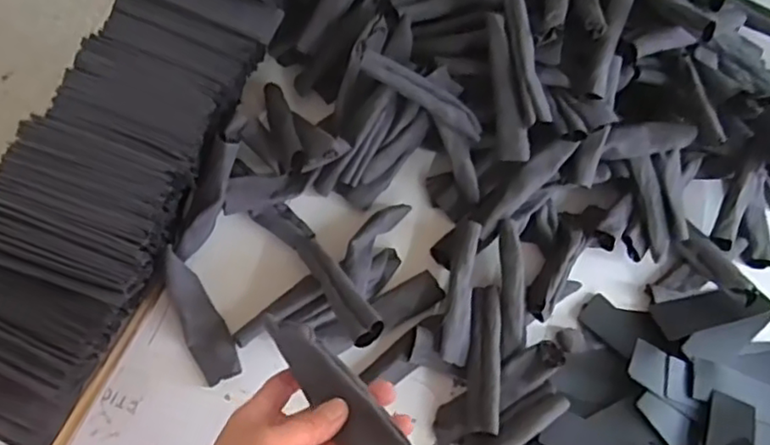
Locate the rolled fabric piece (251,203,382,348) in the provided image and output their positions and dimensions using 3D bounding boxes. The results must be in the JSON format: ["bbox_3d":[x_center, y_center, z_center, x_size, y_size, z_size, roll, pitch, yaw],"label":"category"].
[{"bbox_3d":[-0.066,0.045,0.644,0.041,0.037,0.213,-32,45,-14],"label":"rolled fabric piece"}]

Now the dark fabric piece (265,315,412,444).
[{"bbox_3d":[-0.031,0.121,0.434,0.035,0.018,0.155,-38,58,-16],"label":"dark fabric piece"}]

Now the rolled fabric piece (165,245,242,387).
[{"bbox_3d":[-0.187,0.093,0.640,0.041,0.016,0.136,-25,88,-12],"label":"rolled fabric piece"}]

